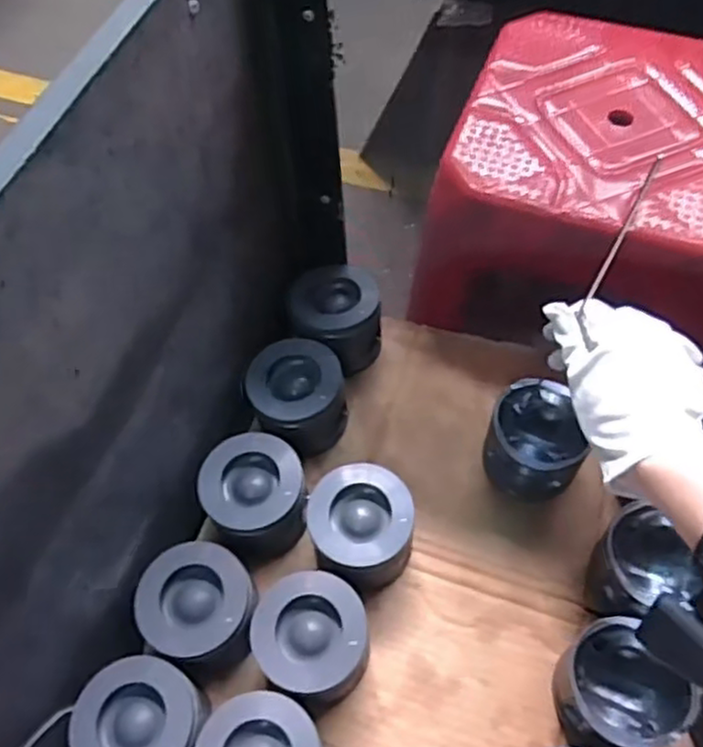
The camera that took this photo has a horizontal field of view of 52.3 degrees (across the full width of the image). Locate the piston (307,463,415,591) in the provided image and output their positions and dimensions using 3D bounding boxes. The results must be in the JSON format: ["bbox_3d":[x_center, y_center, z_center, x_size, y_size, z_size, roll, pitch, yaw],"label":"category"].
[{"bbox_3d":[0.008,0.128,0.595,0.082,0.072,0.082,-1,59,2],"label":"piston"}]

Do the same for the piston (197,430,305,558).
[{"bbox_3d":[-0.077,0.107,0.604,0.087,0.062,0.096,-26,61,-12],"label":"piston"}]

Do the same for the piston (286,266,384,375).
[{"bbox_3d":[-0.013,-0.047,0.698,0.088,0.073,0.097,-11,59,-3],"label":"piston"}]

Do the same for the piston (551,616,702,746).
[{"bbox_3d":[0.198,0.235,0.532,0.091,0.073,0.088,-1,59,2],"label":"piston"}]

